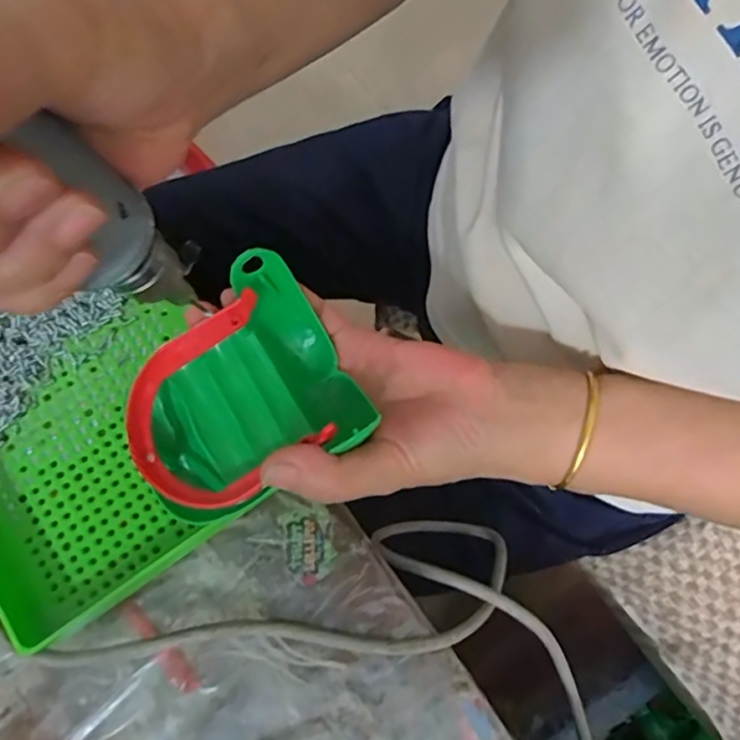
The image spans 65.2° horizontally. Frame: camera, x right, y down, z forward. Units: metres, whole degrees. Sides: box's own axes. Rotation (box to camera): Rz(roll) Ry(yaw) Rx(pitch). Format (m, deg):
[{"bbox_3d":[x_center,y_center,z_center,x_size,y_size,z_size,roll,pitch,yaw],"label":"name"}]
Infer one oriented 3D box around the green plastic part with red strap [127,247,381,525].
[{"bbox_3d":[-0.056,0.014,0.255,0.096,0.048,0.086,-32,74,-12],"label":"green plastic part with red strap"}]

